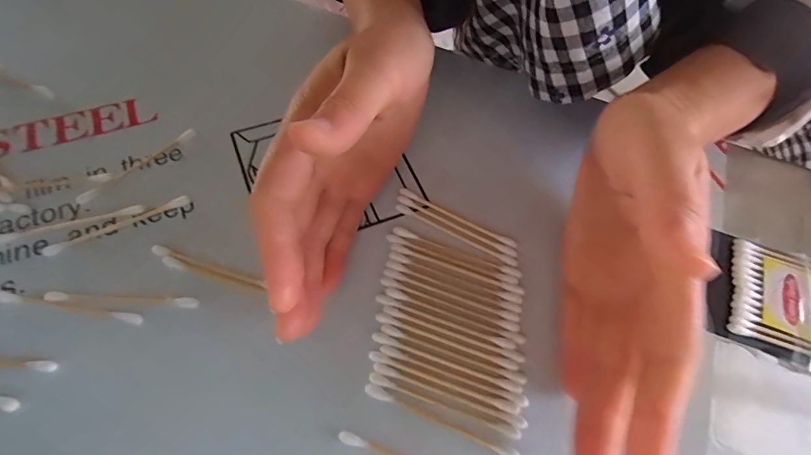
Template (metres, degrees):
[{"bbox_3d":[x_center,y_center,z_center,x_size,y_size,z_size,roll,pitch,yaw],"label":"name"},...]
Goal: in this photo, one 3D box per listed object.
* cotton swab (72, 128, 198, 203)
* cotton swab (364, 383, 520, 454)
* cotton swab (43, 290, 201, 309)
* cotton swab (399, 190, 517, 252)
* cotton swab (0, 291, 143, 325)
[{"bbox_3d":[-0.151,-0.035,0.232,0.070,0.005,0.005,-40,71,-21],"label":"cotton swab"},{"bbox_3d":[0.015,0.086,0.181,0.072,0.004,0.005,22,63,8],"label":"cotton swab"},{"bbox_3d":[-0.137,0.034,0.197,0.072,0.004,0.005,4,62,-1],"label":"cotton swab"},{"bbox_3d":[0.027,0.004,0.224,0.071,0.005,0.004,27,64,11],"label":"cotton swab"},{"bbox_3d":[-0.162,0.037,0.194,0.074,0.004,0.005,10,62,2],"label":"cotton swab"}]

